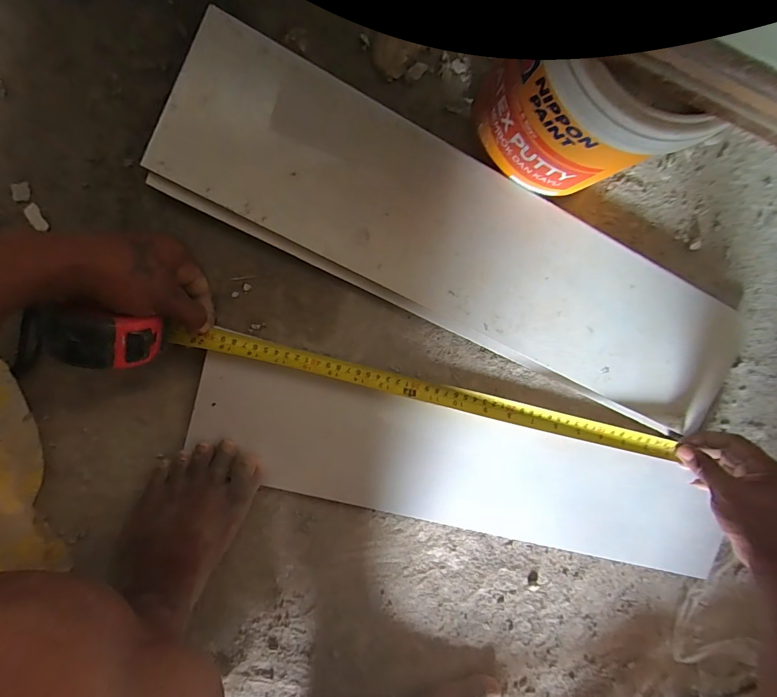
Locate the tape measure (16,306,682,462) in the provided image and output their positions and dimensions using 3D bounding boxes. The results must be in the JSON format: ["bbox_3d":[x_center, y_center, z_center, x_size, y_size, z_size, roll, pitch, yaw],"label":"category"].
[{"bbox_3d":[0.013,0.045,0.370,0.570,0.075,0.049,12,95,-14],"label":"tape measure"}]

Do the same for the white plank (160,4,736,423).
[{"bbox_3d":[0.089,-0.096,0.375,0.581,0.032,0.155,23,93,-9],"label":"white plank"}]

